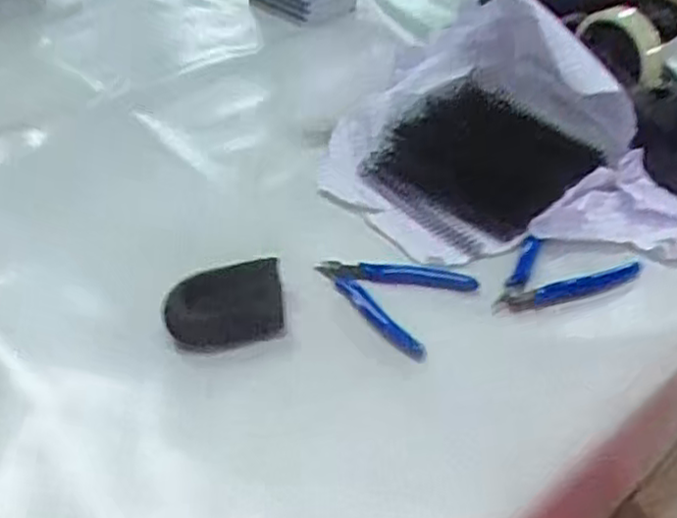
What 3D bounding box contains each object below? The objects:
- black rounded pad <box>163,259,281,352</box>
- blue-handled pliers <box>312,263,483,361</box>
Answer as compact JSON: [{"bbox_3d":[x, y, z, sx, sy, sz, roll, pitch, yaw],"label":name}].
[{"bbox_3d":[-0.084,0.034,0.528,0.084,0.011,0.060,-8,72,-11],"label":"black rounded pad"},{"bbox_3d":[0.035,0.021,0.559,0.120,0.010,0.090,25,47,29],"label":"blue-handled pliers"}]

